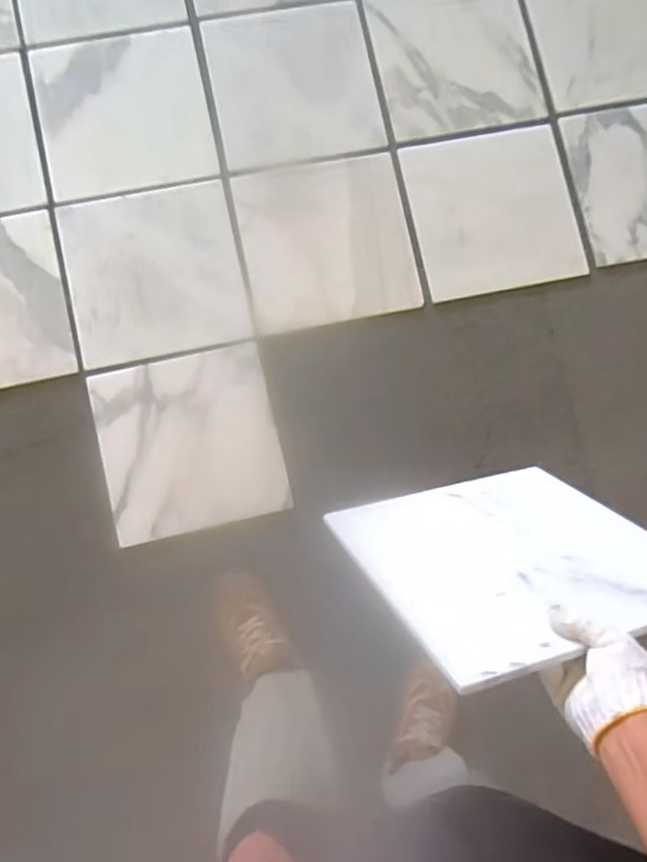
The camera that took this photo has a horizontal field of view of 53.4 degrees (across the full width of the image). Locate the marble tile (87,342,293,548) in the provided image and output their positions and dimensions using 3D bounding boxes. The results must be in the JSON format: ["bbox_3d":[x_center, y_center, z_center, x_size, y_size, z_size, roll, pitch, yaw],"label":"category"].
[{"bbox_3d":[-0.218,0.018,1.060,0.279,0.015,0.280,-13,84,-6],"label":"marble tile"}]

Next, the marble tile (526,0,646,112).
[{"bbox_3d":[0.521,-0.725,1.165,0.273,0.012,0.257,-13,91,-5],"label":"marble tile"}]

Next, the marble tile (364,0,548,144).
[{"bbox_3d":[0.236,-0.660,1.137,0.279,0.016,0.268,-13,86,-6],"label":"marble tile"}]

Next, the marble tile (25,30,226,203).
[{"bbox_3d":[-0.330,-0.532,1.076,0.270,0.014,0.263,-11,87,-6],"label":"marble tile"}]

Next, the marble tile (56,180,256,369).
[{"bbox_3d":[-0.277,-0.265,1.065,0.274,0.009,0.271,-11,87,-6],"label":"marble tile"}]

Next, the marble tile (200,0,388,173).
[{"bbox_3d":[-0.050,-0.596,1.106,0.274,0.014,0.265,-11,87,-6],"label":"marble tile"}]

